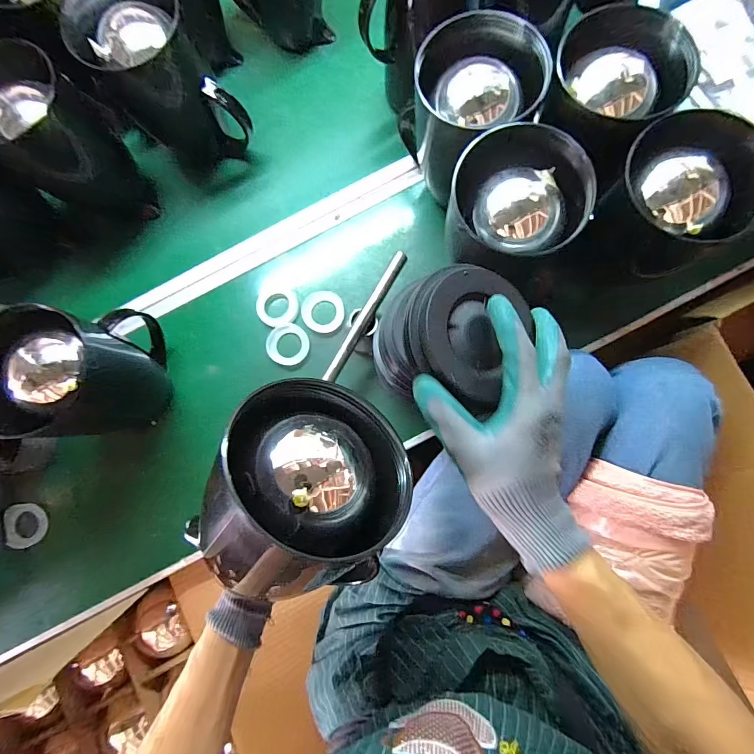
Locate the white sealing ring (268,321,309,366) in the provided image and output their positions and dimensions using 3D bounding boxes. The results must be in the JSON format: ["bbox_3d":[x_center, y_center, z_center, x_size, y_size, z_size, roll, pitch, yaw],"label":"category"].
[{"bbox_3d":[-0.125,-0.047,0.537,0.058,0.005,0.061,-1,82,4],"label":"white sealing ring"}]

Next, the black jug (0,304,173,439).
[{"bbox_3d":[-0.344,-0.008,0.456,0.124,0.188,0.139,-24,81,1],"label":"black jug"}]

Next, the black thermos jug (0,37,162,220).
[{"bbox_3d":[-0.408,-0.313,0.504,0.122,0.180,0.130,-1,82,4],"label":"black thermos jug"}]

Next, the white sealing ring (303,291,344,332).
[{"bbox_3d":[-0.076,-0.092,0.543,0.059,0.004,0.060,-1,82,4],"label":"white sealing ring"}]

